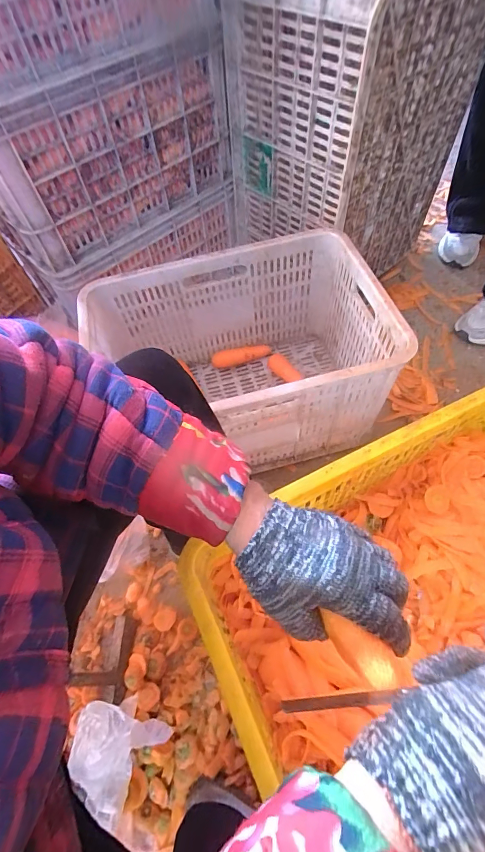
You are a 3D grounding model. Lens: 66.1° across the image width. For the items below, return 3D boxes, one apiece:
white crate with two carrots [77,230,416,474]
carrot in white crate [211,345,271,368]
[{"bbox_3d":[0.010,-0.127,0.760,0.488,0.292,0.365,-17,61,-5],"label":"white crate with two carrots"},{"bbox_3d":[-0.002,-0.174,0.933,0.150,0.036,0.036,-13,61,-3],"label":"carrot in white crate"}]

